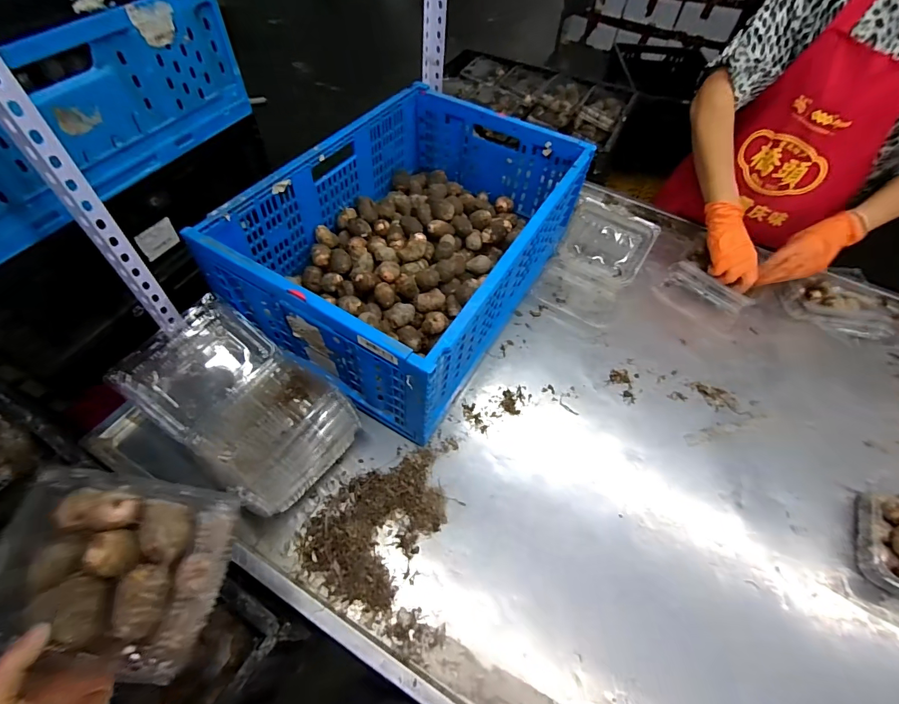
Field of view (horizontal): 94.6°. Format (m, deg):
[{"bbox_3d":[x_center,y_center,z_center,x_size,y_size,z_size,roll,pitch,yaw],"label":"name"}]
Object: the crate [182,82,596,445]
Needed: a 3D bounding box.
[{"bbox_3d":[-0.050,-0.200,0.757,0.386,0.234,0.598,27,58,14],"label":"crate"}]

